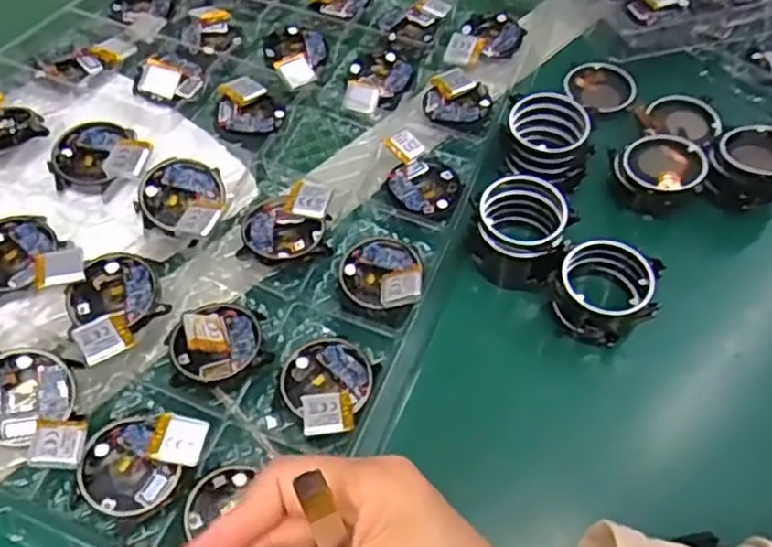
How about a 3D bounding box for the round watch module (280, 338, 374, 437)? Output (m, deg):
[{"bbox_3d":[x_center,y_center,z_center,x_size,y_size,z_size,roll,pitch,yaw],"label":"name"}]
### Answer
[{"bbox_3d":[-0.028,0.055,0.351,0.042,0.016,0.052,-15,57,-7],"label":"round watch module"}]

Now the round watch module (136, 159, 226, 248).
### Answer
[{"bbox_3d":[-0.110,-0.041,0.393,0.047,0.013,0.050,-1,56,2],"label":"round watch module"}]

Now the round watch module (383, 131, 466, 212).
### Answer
[{"bbox_3d":[0.020,-0.061,0.421,0.041,0.012,0.058,-11,56,-5],"label":"round watch module"}]

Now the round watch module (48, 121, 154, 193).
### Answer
[{"bbox_3d":[-0.159,-0.067,0.405,0.052,0.014,0.050,-1,56,2],"label":"round watch module"}]

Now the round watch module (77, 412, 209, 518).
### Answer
[{"bbox_3d":[-0.109,0.087,0.331,0.053,0.021,0.043,-1,56,2],"label":"round watch module"}]

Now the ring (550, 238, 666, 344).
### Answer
[{"bbox_3d":[0.112,0.010,0.373,0.048,0.029,0.047,-1,56,2],"label":"ring"}]

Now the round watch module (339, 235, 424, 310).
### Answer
[{"bbox_3d":[-0.003,-0.003,0.383,0.042,0.013,0.048,-3,56,1],"label":"round watch module"}]

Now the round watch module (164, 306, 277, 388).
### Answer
[{"bbox_3d":[-0.085,0.030,0.356,0.049,0.014,0.041,-20,58,-11],"label":"round watch module"}]

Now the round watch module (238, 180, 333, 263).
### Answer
[{"bbox_3d":[-0.054,-0.027,0.395,0.047,0.015,0.044,-1,56,2],"label":"round watch module"}]

